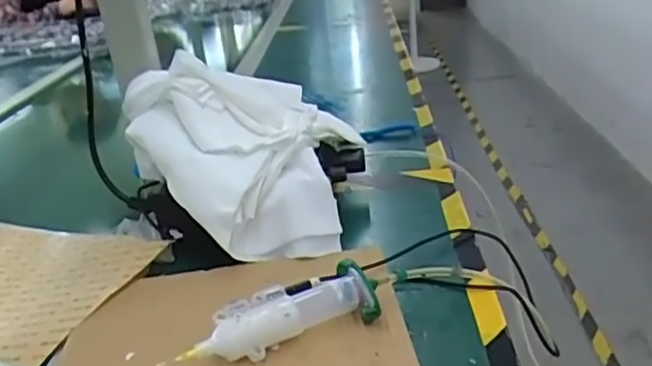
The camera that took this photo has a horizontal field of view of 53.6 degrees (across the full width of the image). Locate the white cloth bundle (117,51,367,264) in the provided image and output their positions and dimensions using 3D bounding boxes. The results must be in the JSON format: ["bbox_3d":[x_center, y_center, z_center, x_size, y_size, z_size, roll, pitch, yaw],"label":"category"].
[{"bbox_3d":[-0.085,-0.040,0.626,0.227,0.057,0.222,8,47,-9],"label":"white cloth bundle"}]

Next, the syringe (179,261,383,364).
[{"bbox_3d":[-0.031,0.095,0.464,0.138,0.034,0.041,-14,26,-17],"label":"syringe"}]

